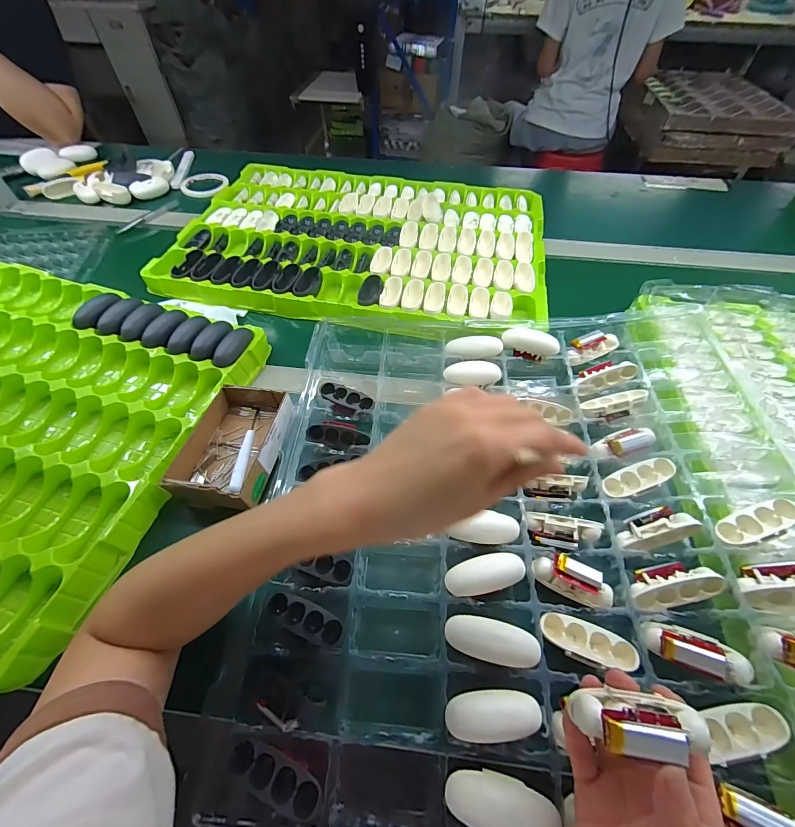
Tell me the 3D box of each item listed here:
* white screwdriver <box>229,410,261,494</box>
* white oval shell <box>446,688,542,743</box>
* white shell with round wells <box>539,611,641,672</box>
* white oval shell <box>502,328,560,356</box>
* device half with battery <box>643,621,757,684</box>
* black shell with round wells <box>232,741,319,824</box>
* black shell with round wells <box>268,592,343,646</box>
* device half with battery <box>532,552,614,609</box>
[{"bbox_3d":[-0.149,0.030,0.366,0.009,0.010,0.121,-7,35,-6],"label":"white screwdriver"},{"bbox_3d":[0.065,0.202,0.245,0.064,0.010,0.026,-2,55,-2],"label":"white oval shell"},{"bbox_3d":[0.140,0.171,0.272,0.064,0.016,0.025,19,56,12],"label":"white shell with round wells"},{"bbox_3d":[0.159,-0.086,0.437,0.064,0.014,0.022,19,56,12],"label":"white oval shell"},{"bbox_3d":[0.211,0.167,0.259,0.062,0.022,0.027,11,52,25],"label":"device half with battery"},{"bbox_3d":[-0.077,0.230,0.230,0.063,0.009,0.023,19,56,12],"label":"black shell with round wells"},{"bbox_3d":[-0.071,0.158,0.281,0.060,0.008,0.023,17,56,11],"label":"black shell with round wells"},{"bbox_3d":[0.144,0.135,0.298,0.061,0.020,0.023,26,58,17],"label":"device half with battery"}]

